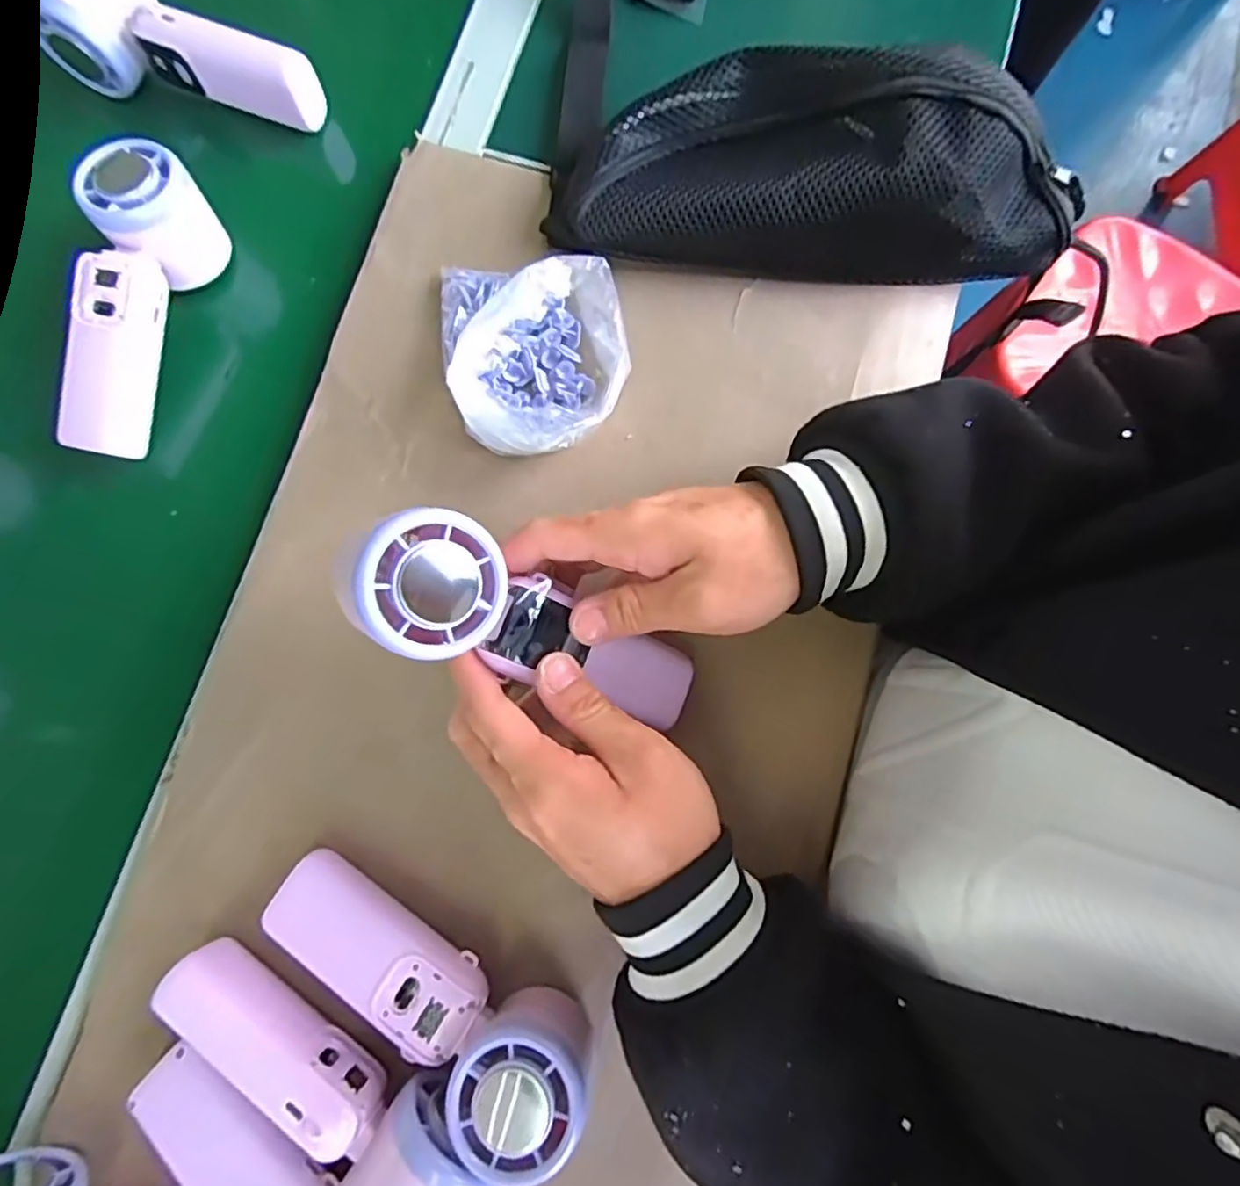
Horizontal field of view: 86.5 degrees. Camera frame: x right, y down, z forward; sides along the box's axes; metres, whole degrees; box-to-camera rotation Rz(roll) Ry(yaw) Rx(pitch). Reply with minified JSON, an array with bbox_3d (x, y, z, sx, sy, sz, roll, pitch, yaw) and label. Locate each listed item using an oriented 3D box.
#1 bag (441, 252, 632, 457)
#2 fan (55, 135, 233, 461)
[{"bbox_3d":[-0.044,-0.131,0.358,0.095,0.032,0.118,-14,81,-3],"label":"bag"},{"bbox_3d":[-0.271,-0.160,0.363,0.046,0.050,0.161,11,81,1],"label":"fan"}]

